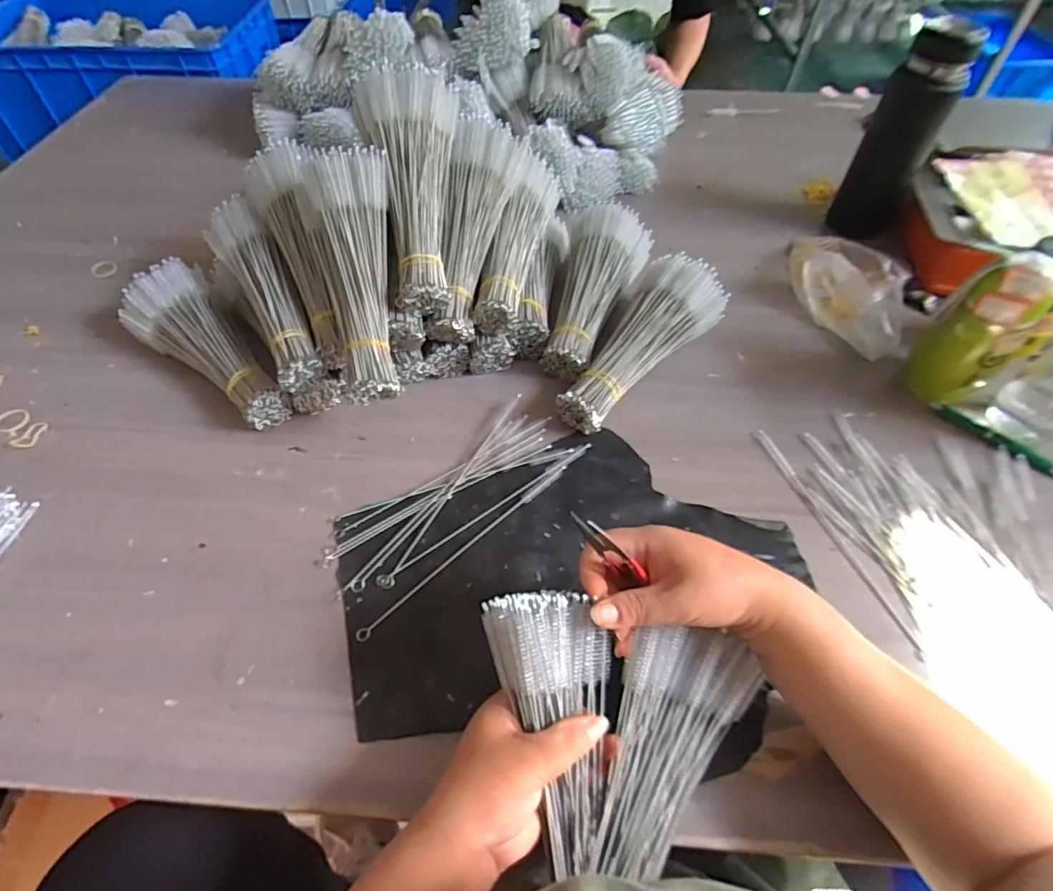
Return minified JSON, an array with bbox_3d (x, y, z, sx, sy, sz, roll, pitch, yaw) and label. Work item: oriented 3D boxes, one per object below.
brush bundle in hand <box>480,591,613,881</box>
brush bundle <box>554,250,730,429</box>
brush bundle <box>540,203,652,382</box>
[{"bbox_3d":[0.026,0.175,0.348,0.072,0.030,0.171,-13,89,-10],"label":"brush bundle in hand"},{"bbox_3d":[0.128,-0.105,0.579,0.089,0.076,0.230,29,60,19],"label":"brush bundle"},{"bbox_3d":[0.081,-0.182,0.626,0.094,0.070,0.226,12,56,8],"label":"brush bundle"}]

